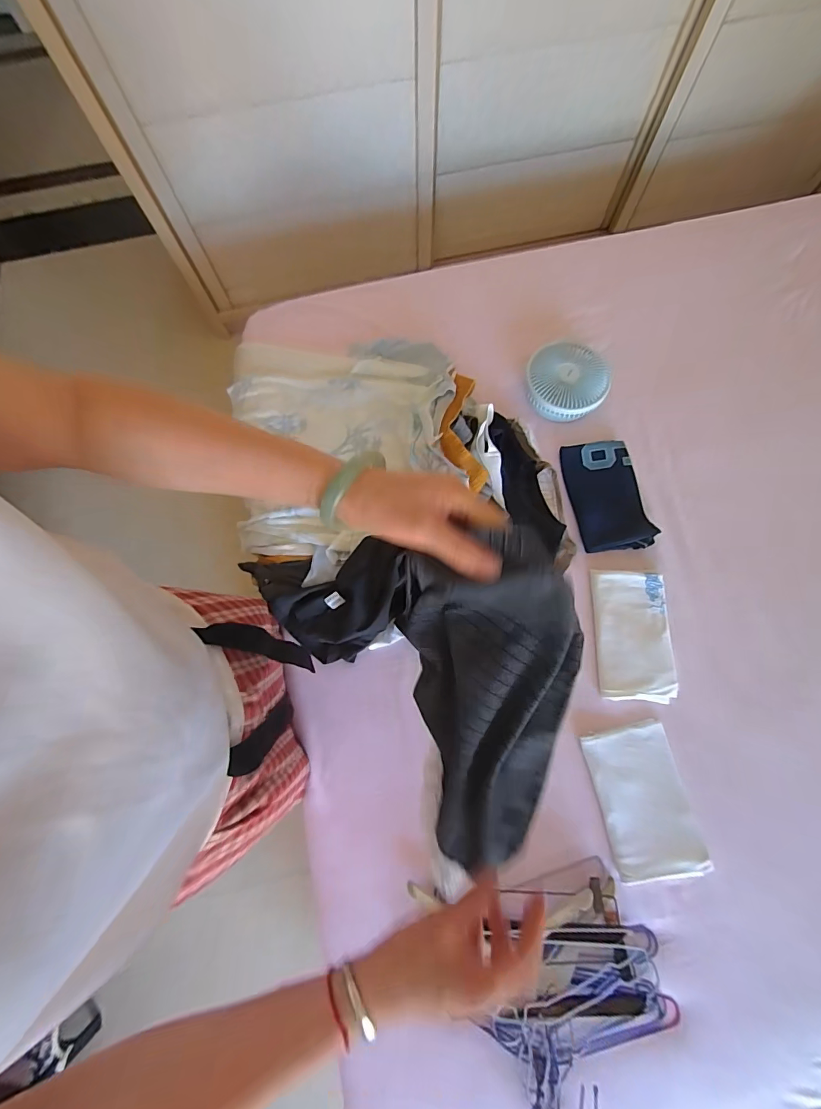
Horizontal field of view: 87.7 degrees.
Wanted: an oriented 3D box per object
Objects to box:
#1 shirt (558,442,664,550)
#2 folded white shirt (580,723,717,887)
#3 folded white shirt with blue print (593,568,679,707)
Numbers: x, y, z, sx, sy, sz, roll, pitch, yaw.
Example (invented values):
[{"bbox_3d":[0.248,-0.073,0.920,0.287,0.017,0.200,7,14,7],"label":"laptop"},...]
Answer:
[{"bbox_3d":[0.414,-0.129,0.901,0.145,0.031,0.244,-9,75,-1],"label":"shirt"},{"bbox_3d":[0.415,0.438,0.758,0.152,0.026,0.242,-11,75,-2],"label":"folded white shirt"},{"bbox_3d":[0.435,0.153,0.828,0.140,0.020,0.246,1,75,2],"label":"folded white shirt with blue print"}]

